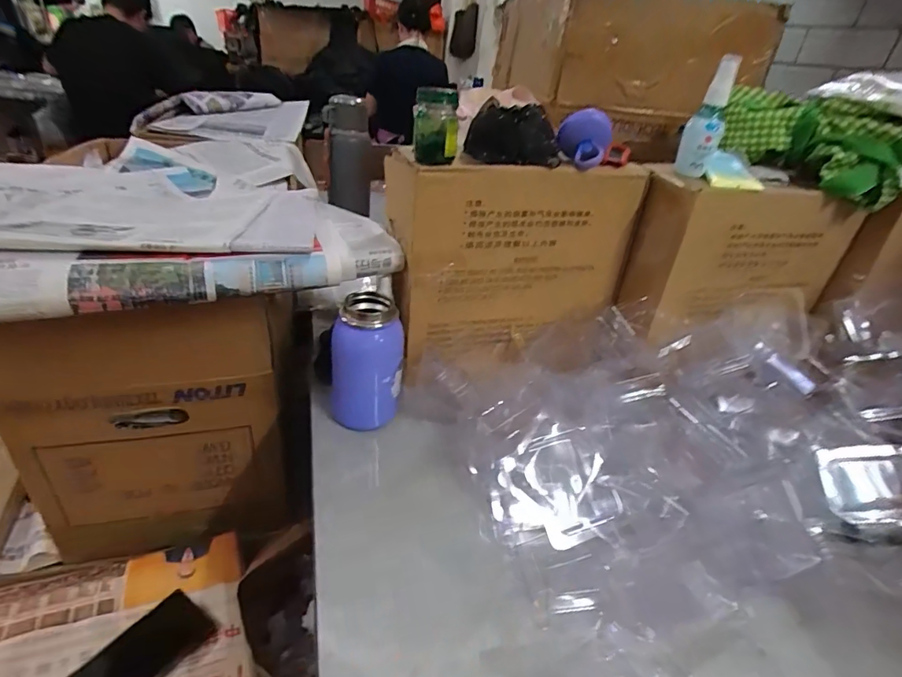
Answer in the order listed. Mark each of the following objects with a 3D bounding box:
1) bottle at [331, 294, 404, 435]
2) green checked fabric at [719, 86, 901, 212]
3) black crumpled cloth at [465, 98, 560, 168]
[{"bbox_3d":[-0.091,0.031,0.518,0.072,0.146,0.062,0,32,-12],"label":"bottle"},{"bbox_3d":[0.425,-0.228,0.568,0.203,0.091,0.064,30,38,33],"label":"green checked fabric"},{"bbox_3d":[0.069,-0.218,0.515,0.095,0.053,0.076,4,32,-6],"label":"black crumpled cloth"}]

